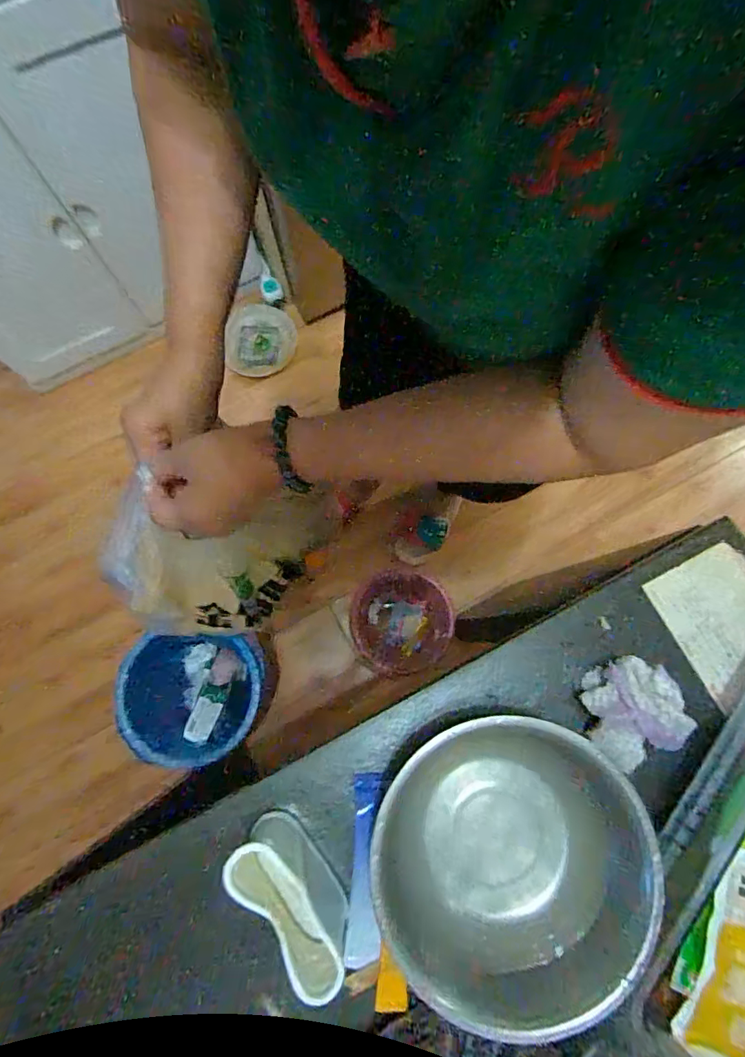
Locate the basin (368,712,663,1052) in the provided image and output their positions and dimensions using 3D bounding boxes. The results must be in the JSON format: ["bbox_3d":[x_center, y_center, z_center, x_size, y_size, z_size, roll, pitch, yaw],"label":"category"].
[{"bbox_3d":[0.103,0.268,0.393,0.190,0.081,0.218,23,79,5],"label":"basin"}]

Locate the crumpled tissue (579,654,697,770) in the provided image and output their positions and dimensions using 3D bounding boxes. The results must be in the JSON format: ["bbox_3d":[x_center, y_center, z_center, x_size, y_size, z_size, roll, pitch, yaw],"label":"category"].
[{"bbox_3d":[0.229,0.160,0.437,0.090,0.040,0.081,-21,79,-4],"label":"crumpled tissue"}]

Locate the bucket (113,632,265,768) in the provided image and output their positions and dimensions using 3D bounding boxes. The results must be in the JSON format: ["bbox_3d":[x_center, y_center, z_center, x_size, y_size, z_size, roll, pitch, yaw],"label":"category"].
[{"bbox_3d":[-0.348,0.338,1.015,0.275,0.217,0.230,8,78,2],"label":"bucket"}]

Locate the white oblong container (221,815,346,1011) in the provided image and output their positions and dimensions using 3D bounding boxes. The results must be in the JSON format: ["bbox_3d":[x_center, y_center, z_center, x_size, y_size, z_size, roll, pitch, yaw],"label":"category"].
[{"bbox_3d":[-0.064,0.289,0.387,0.045,0.072,0.115,-38,81,-7],"label":"white oblong container"}]

